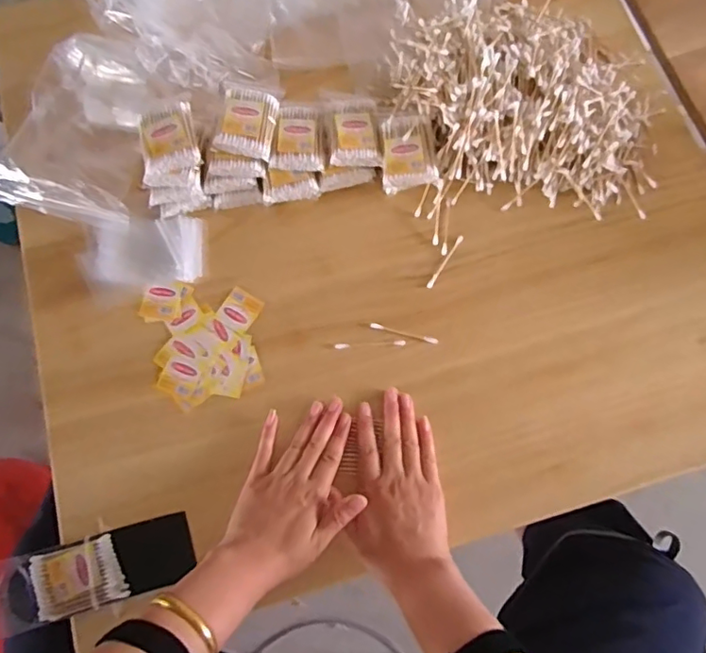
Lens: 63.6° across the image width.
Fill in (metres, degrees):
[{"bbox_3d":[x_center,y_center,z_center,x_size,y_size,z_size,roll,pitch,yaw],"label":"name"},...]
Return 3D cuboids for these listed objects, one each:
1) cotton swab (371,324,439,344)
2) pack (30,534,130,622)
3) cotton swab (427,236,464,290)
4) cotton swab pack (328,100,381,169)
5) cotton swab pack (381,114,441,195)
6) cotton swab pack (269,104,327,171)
[{"bbox_3d":[0.054,0.007,0.602,0.072,0.004,0.007,14,73,4],"label":"cotton swab"},{"bbox_3d":[-0.257,0.234,0.531,0.078,0.010,0.059,-17,74,-5],"label":"pack"},{"bbox_3d":[0.102,-0.071,0.627,0.006,0.004,0.072,32,76,9],"label":"cotton swab"},{"bbox_3d":[0.003,-0.216,0.619,0.054,0.011,0.078,-3,73,-1],"label":"cotton swab pack"},{"bbox_3d":[0.059,-0.189,0.622,0.057,0.026,0.074,-8,85,1],"label":"cotton swab pack"},{"bbox_3d":[-0.060,-0.207,0.622,0.056,0.020,0.078,-3,73,-1],"label":"cotton swab pack"}]

